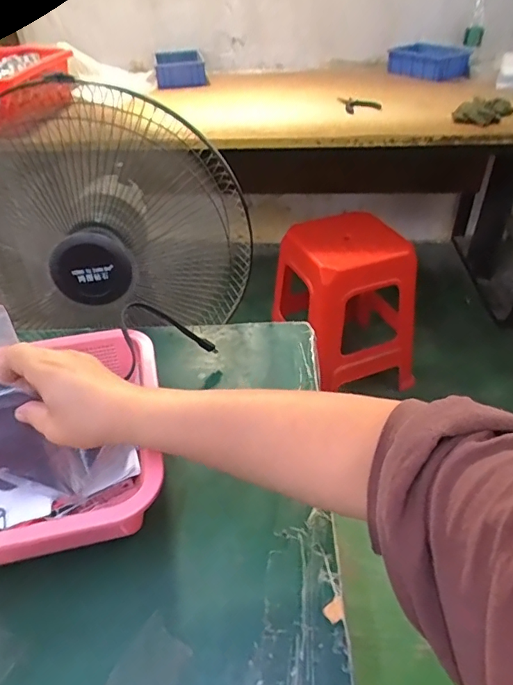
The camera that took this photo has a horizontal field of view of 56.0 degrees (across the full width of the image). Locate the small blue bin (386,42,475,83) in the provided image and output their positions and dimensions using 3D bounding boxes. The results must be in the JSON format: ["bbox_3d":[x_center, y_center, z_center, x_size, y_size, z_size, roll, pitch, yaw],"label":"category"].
[{"bbox_3d":[0.501,-0.835,1.423,0.078,0.092,0.276,-20,43,-16],"label":"small blue bin"}]

